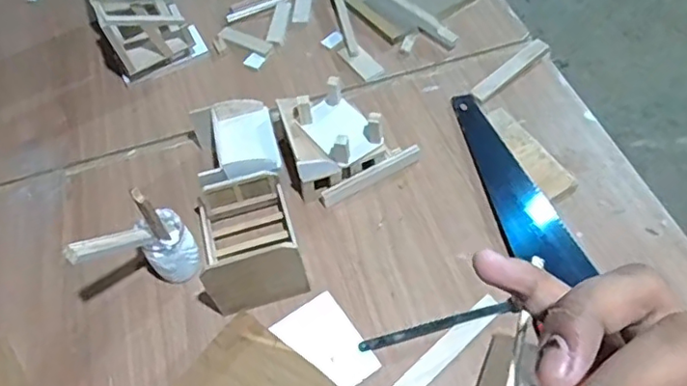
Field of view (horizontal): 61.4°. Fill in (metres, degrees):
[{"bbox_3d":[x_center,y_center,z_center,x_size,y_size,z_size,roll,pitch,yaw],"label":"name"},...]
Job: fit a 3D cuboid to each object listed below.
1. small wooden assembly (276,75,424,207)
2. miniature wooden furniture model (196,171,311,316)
[{"bbox_3d":[-0.007,-0.085,0.859,0.183,0.094,0.155,-28,59,-14],"label":"small wooden assembly"},{"bbox_3d":[-0.130,0.055,0.767,0.126,0.107,0.173,-16,57,-6],"label":"miniature wooden furniture model"}]

